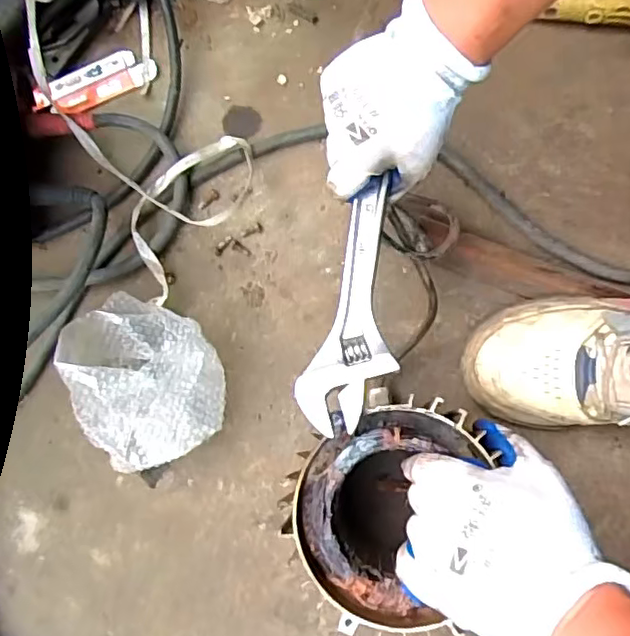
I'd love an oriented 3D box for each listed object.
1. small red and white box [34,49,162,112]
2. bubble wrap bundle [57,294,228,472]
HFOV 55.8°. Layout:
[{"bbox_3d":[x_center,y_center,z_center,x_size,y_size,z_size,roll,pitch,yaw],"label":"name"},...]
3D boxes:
[{"bbox_3d":[-0.220,-0.234,0.595,0.121,0.012,0.042,-26,79,-3],"label":"small red and white box"},{"bbox_3d":[-0.145,0.050,0.502,0.125,0.084,0.136,0,79,2],"label":"bubble wrap bundle"}]

